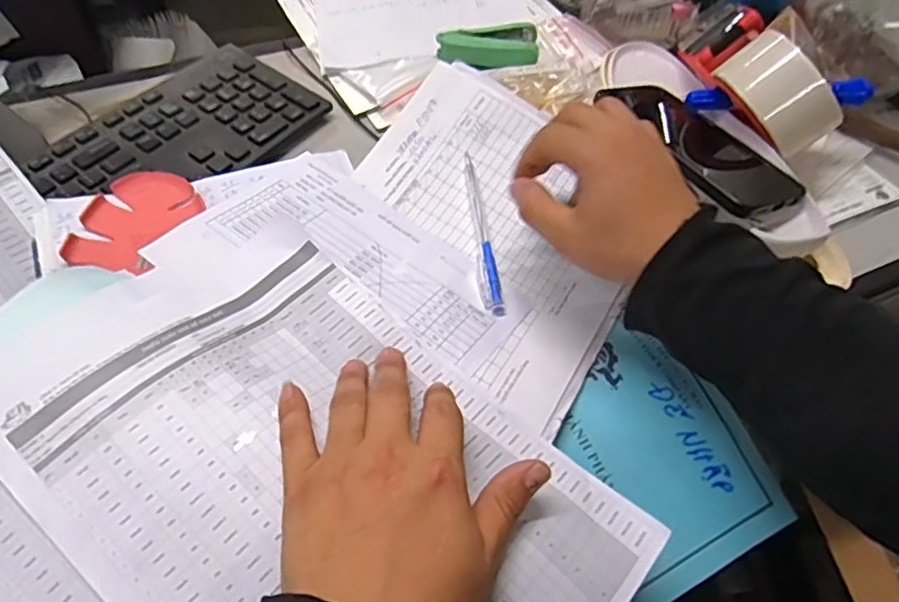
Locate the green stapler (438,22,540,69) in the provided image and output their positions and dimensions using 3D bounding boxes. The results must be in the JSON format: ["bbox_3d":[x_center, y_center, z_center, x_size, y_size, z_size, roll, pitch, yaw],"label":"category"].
[{"bbox_3d":[0.035,-0.232,0.575,0.089,0.027,0.057,5,55,-2],"label":"green stapler"}]

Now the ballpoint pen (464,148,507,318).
[{"bbox_3d":[0.022,-0.049,0.449,0.014,0.015,0.138,-3,55,-7],"label":"ballpoint pen"}]

